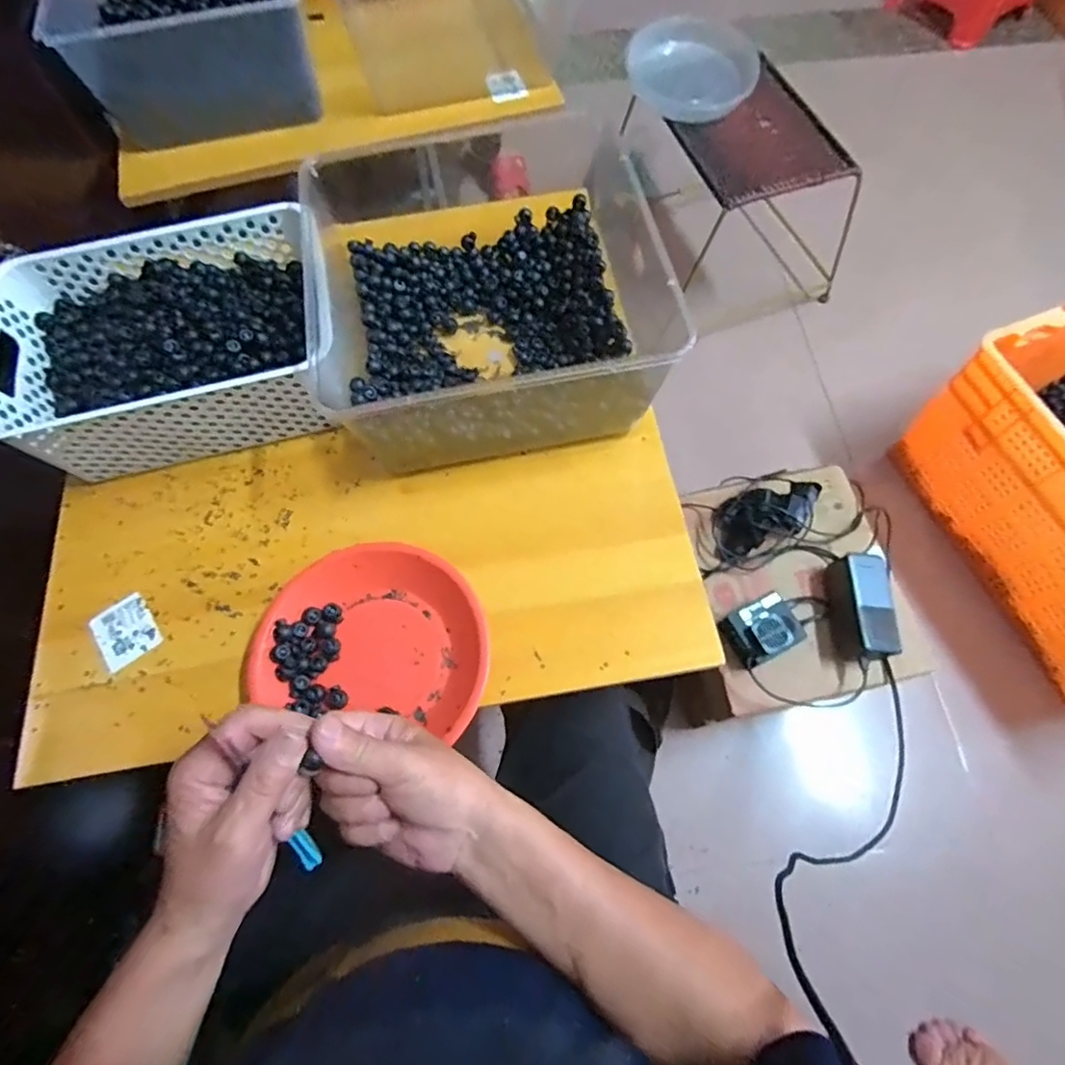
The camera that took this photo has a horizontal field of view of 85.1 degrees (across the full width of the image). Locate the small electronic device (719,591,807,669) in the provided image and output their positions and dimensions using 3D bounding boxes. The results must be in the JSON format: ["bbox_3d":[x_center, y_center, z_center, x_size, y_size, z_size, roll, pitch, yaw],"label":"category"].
[{"bbox_3d":[0.293,0.123,0.738,0.081,0.047,0.069,-25,68,-8],"label":"small electronic device"}]

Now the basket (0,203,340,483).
[{"bbox_3d":[-0.350,-0.177,0.574,0.290,0.110,0.207,-15,67,-4],"label":"basket"}]

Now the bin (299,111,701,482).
[{"bbox_3d":[-0.051,-0.220,0.564,0.280,0.143,0.306,-10,67,-2],"label":"bin"}]

